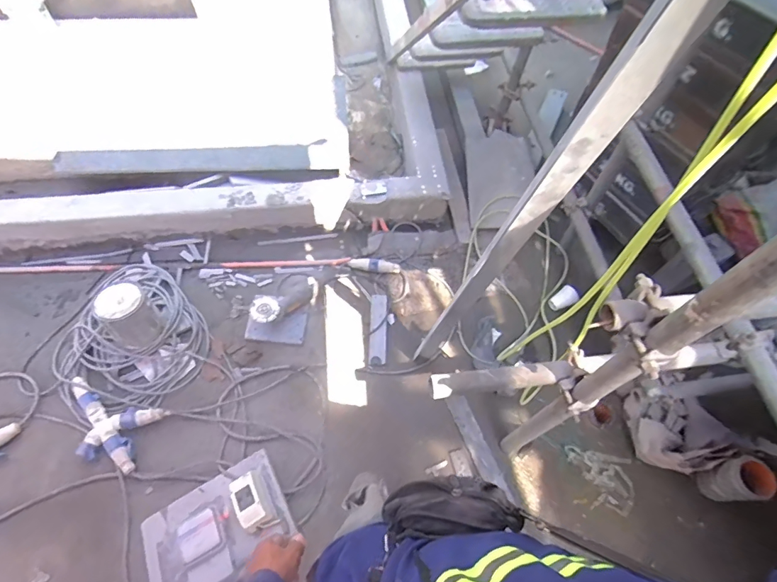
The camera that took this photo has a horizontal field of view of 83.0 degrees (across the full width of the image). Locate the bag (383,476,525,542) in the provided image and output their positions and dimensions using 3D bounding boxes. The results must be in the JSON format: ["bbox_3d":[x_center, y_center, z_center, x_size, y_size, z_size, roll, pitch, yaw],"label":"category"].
[{"bbox_3d":[0.086,0.277,0.560,0.172,0.101,0.066,-13,58,24],"label":"bag"}]

